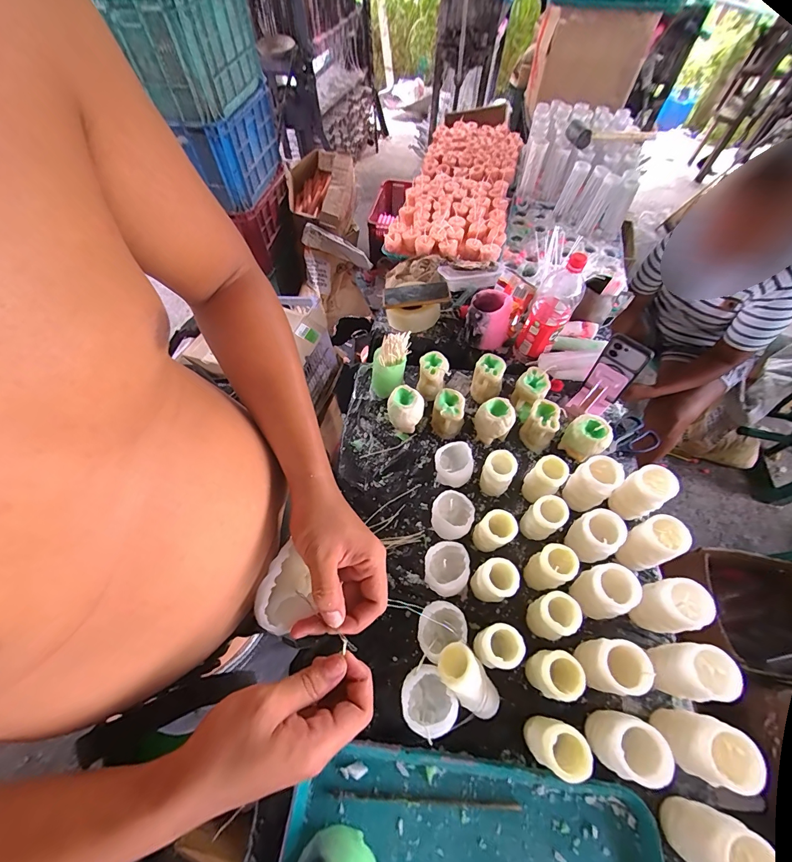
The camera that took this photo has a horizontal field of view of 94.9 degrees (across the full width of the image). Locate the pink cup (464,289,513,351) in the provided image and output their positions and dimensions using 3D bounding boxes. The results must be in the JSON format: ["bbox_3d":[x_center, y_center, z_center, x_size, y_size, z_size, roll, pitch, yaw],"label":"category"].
[{"bbox_3d":[0.212,-0.251,0.847,0.099,0.108,0.107,9,59,5],"label":"pink cup"}]

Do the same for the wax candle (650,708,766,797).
[{"bbox_3d":[0.370,0.383,0.441,0.066,0.094,0.062,0,58,0],"label":"wax candle"}]

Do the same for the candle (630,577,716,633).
[{"bbox_3d":[0.396,0.258,0.532,0.064,0.100,0.065,0,58,0],"label":"candle"}]

